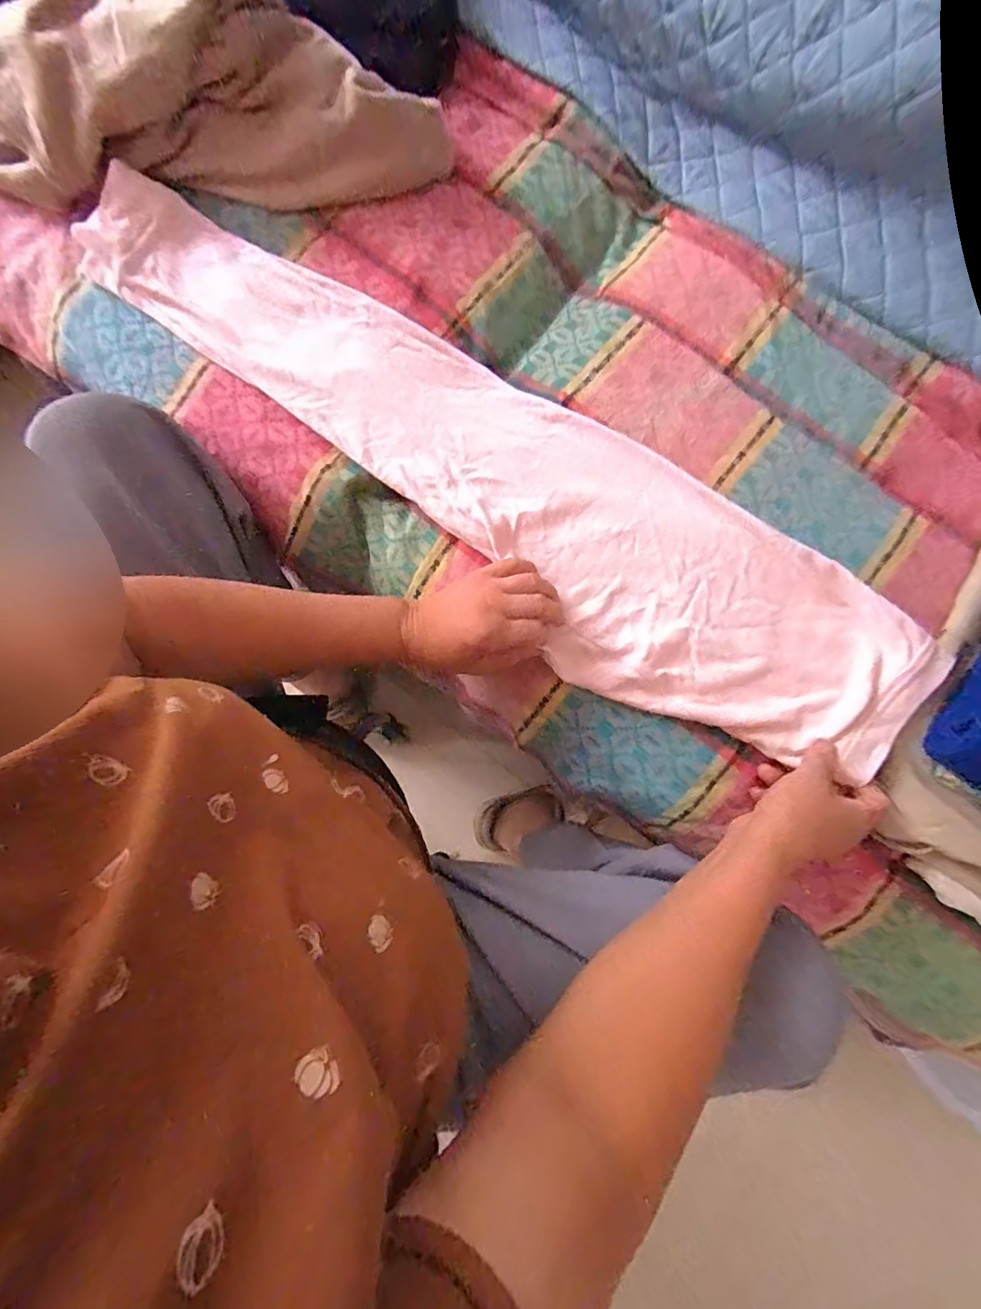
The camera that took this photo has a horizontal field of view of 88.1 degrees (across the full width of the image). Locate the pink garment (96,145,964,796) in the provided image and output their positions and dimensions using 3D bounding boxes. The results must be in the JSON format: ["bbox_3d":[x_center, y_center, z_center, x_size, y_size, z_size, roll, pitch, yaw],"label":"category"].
[{"bbox_3d":[-0.008,-0.180,0.478,0.860,0.040,0.205,36,81,5],"label":"pink garment"}]

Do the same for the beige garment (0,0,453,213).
[{"bbox_3d":[-0.360,-0.527,0.474,0.619,0.107,0.155,10,80,-1],"label":"beige garment"}]

